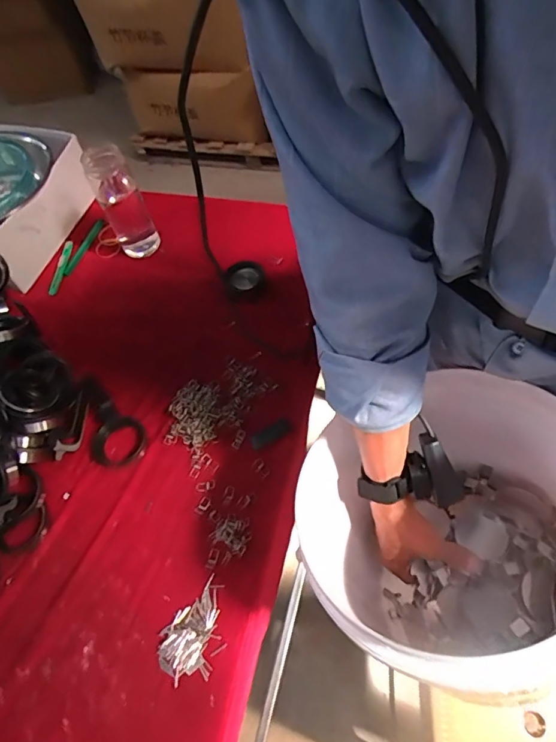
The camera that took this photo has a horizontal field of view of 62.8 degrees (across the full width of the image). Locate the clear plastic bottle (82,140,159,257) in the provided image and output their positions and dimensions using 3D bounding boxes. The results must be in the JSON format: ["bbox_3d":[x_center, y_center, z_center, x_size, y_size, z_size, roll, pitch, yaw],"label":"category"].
[{"bbox_3d":[-0.248,-0.265,0.733,0.068,0.188,0.066,-22,59,-7],"label":"clear plastic bottle"}]

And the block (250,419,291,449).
[{"bbox_3d":[-0.010,0.085,0.618,0.057,0.007,0.020,-28,60,-10],"label":"block"}]

